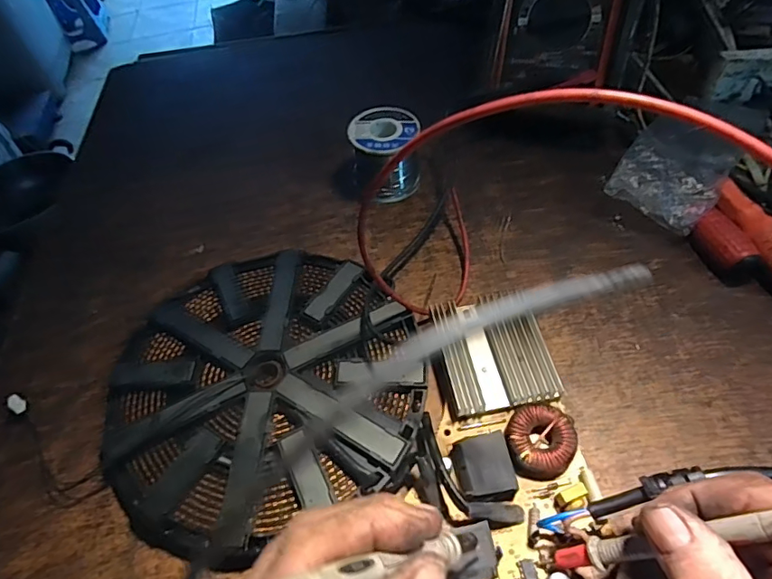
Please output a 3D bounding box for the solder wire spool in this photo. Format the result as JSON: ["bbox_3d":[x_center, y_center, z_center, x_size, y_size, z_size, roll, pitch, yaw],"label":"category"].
[{"bbox_3d":[0.000,-0.102,0.383,0.052,0.049,0.049,-8,55,-2],"label":"solder wire spool"}]

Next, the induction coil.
[{"bbox_3d":[-0.073,0.051,0.296,0.178,0.018,0.170,-1,56,2],"label":"induction coil"}]

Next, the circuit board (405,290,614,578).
[{"bbox_3d":[0.058,0.075,0.266,0.086,0.025,0.171,-6,56,-1],"label":"circuit board"}]

